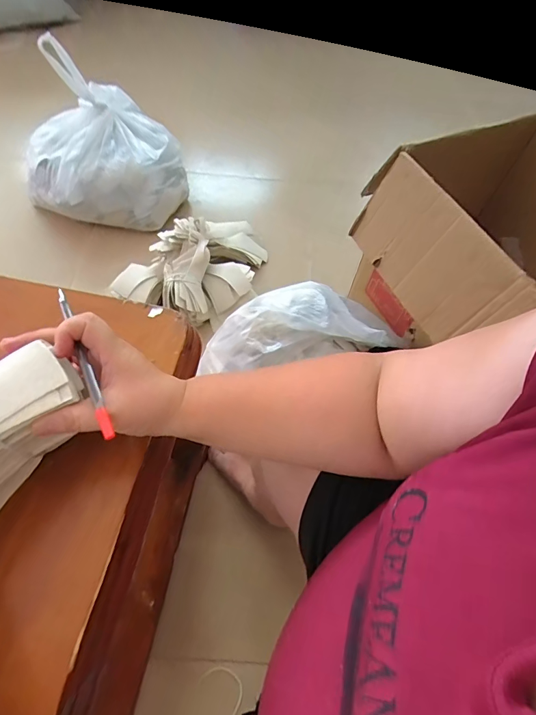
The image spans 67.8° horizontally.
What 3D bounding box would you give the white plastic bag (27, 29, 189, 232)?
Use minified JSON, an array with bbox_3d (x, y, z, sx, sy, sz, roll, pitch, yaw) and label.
[{"bbox_3d":[-0.405,-0.536,0.989,0.377,0.288,0.286,12,60,2],"label":"white plastic bag"}]

